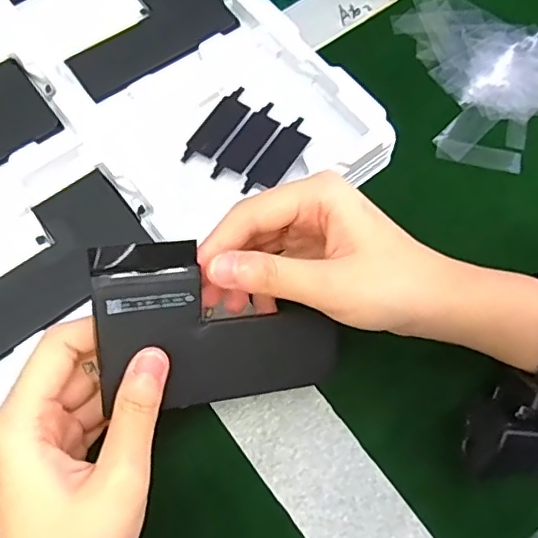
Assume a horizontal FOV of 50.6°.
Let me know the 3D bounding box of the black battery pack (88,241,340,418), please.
[{"bbox_3d":[-0.018,0.023,0.248,0.110,0.006,0.070,-5,102,-26],"label":"black battery pack"}]

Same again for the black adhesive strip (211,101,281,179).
[{"bbox_3d":[-0.012,-0.073,0.327,0.018,0.004,0.058,30,71,10],"label":"black adhesive strip"}]

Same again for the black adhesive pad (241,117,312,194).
[{"bbox_3d":[0.005,-0.064,0.321,0.018,0.004,0.057,32,71,11],"label":"black adhesive pad"}]

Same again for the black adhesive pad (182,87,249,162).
[{"bbox_3d":[-0.029,-0.084,0.331,0.019,0.004,0.058,29,71,10],"label":"black adhesive pad"}]

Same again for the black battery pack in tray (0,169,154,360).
[{"bbox_3d":[-0.118,-0.003,0.300,0.106,0.004,0.058,-39,74,-15],"label":"black battery pack in tray"}]

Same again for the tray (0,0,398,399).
[{"bbox_3d":[-0.129,-0.109,0.350,0.272,0.030,0.307,-37,74,-14],"label":"tray"}]

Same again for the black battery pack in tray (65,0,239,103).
[{"bbox_3d":[-0.078,-0.152,0.359,0.108,0.006,0.066,-35,73,-14],"label":"black battery pack in tray"}]

